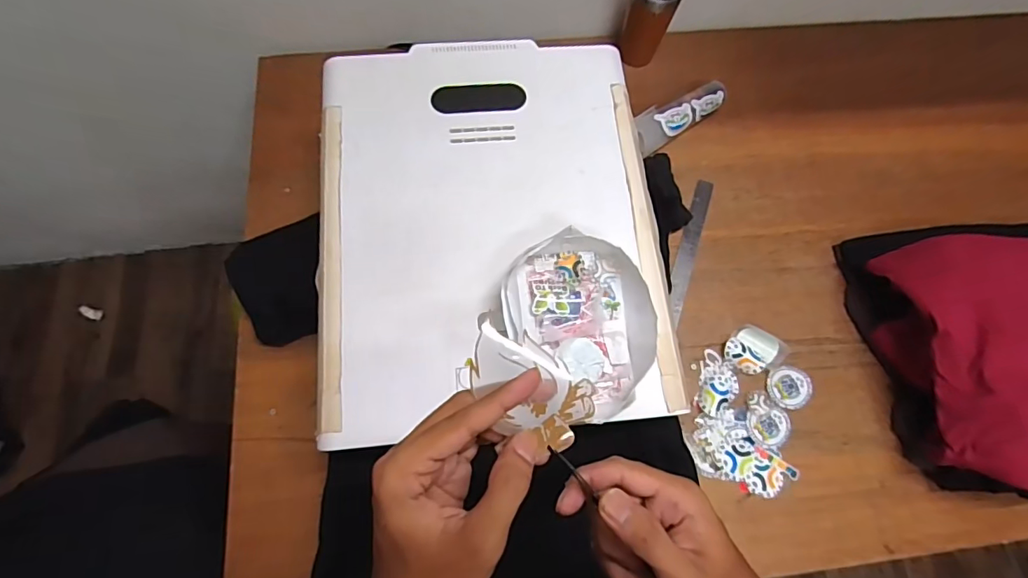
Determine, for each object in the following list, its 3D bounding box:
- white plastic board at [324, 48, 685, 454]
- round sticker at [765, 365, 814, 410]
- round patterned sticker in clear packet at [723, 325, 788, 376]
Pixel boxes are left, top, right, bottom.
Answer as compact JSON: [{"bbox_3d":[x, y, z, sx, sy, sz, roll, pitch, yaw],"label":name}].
[{"bbox_3d":[-0.028,-0.091,0.615,0.395,0.023,0.498,-4,70,-4],"label":"white plastic board"},{"bbox_3d":[0.393,0.140,0.727,0.063,0.008,0.060,1,70,-2],"label":"round sticker"},{"bbox_3d":[0.351,0.087,0.739,0.078,0.016,0.069,-41,77,-16],"label":"round patterned sticker in clear packet"}]

